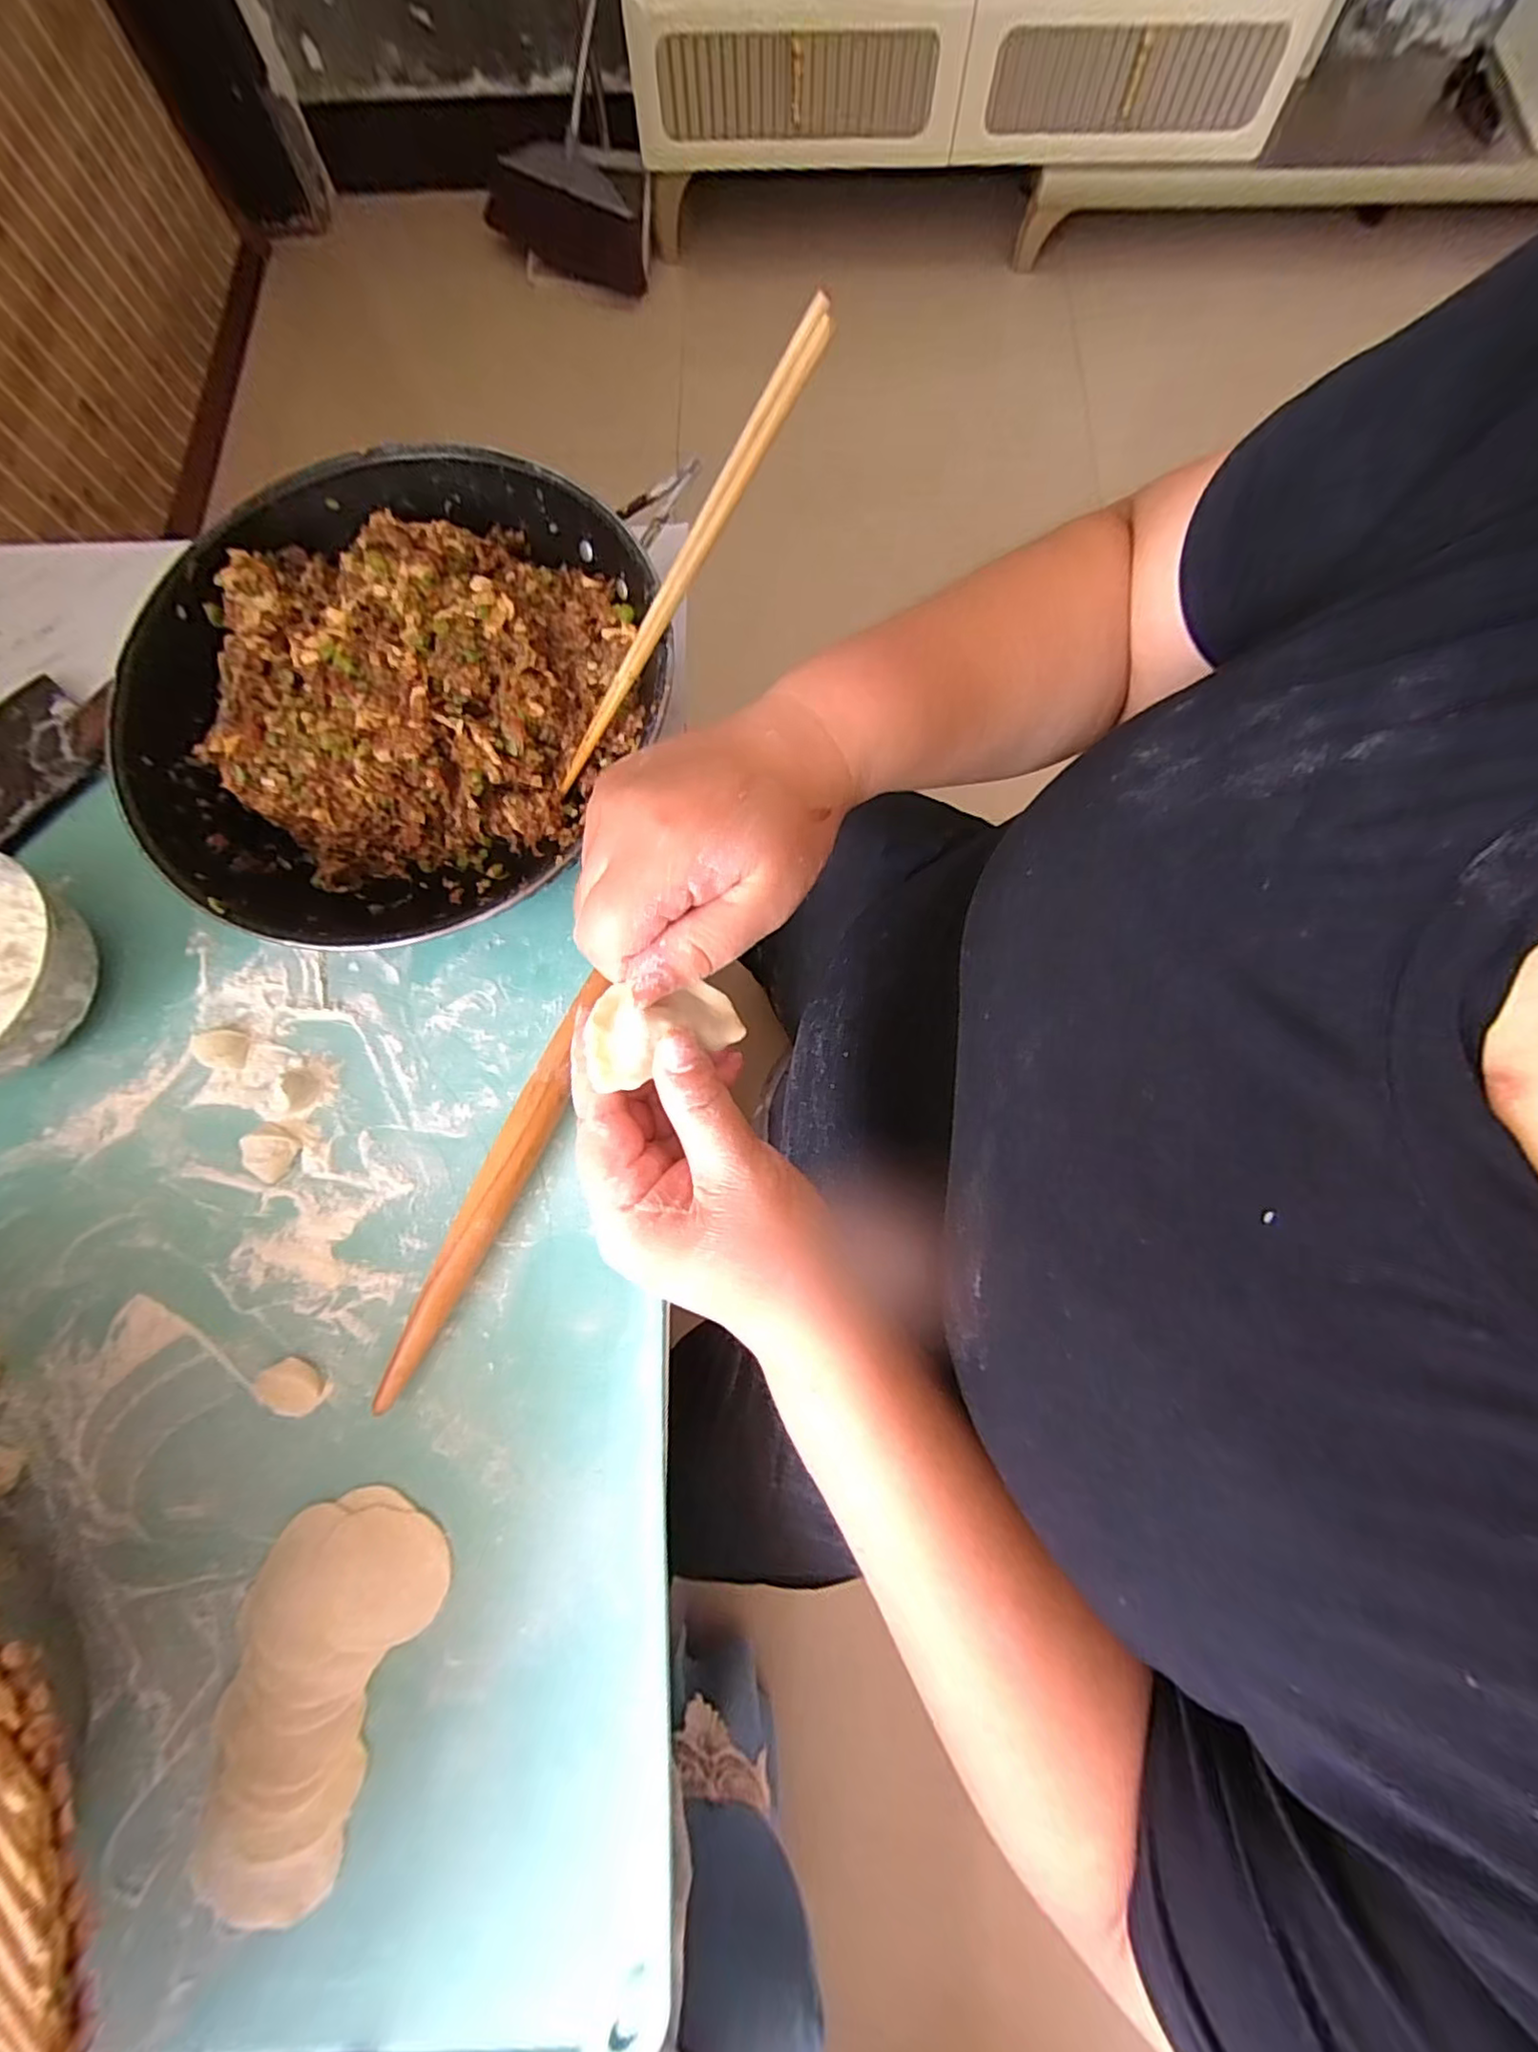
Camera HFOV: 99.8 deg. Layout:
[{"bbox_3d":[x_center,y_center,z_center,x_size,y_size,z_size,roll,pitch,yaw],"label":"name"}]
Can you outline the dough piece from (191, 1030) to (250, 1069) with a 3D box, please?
[{"bbox_3d":[-0.336,0.014,0.397,0.026,0.013,0.023,5,77,2],"label":"dough piece"}]

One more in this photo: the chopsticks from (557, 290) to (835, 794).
[{"bbox_3d":[-0.056,-0.228,0.346,0.010,0.260,0.019,-16,71,-49],"label":"chopsticks"}]

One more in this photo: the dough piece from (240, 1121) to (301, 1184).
[{"bbox_3d":[-0.295,0.073,0.382,0.030,0.013,0.026,41,81,10],"label":"dough piece"}]

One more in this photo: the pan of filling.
[{"bbox_3d":[-0.219,-0.189,0.405,0.288,0.094,0.309,35,80,9],"label":"pan of filling"}]

